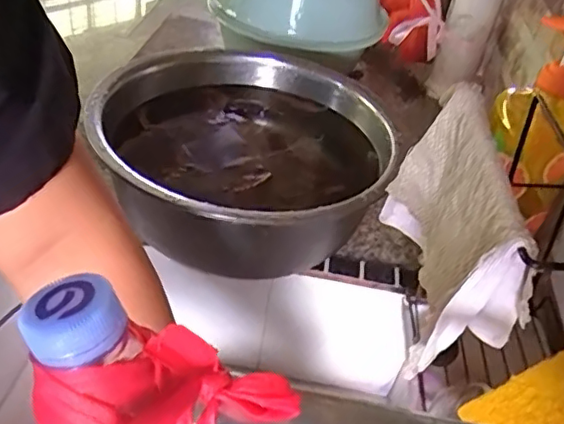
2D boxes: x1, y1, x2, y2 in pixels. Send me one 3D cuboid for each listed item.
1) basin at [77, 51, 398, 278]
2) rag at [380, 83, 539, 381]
[{"bbox_3d":[-0.030,-0.067,0.673,0.291,0.105,0.310,6,39,-5],"label":"basin"},{"bbox_3d":[0.112,0.009,0.404,0.045,0.129,0.175,4,39,-8],"label":"rag"}]

